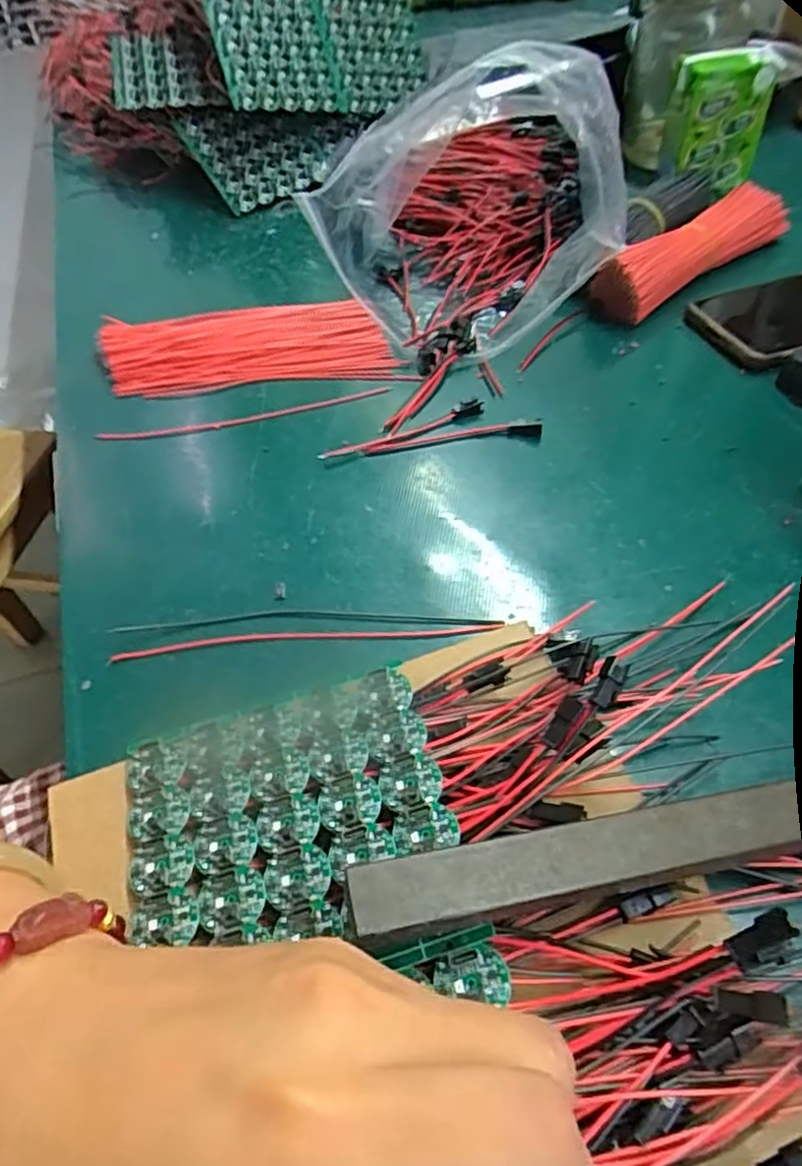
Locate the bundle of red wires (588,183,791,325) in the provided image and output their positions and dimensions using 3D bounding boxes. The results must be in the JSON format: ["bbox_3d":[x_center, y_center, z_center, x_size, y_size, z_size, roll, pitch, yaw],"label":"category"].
[{"bbox_3d":[0.202,-0.230,0.485,0.181,0.042,0.035,-32,56,-23],"label":"bundle of red wires"}]

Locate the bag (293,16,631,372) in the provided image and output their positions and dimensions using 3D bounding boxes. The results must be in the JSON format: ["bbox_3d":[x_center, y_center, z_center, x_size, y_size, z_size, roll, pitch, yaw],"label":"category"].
[{"bbox_3d":[0.039,-0.267,0.473,0.173,0.128,0.239,-1,50,1],"label":"bag"}]

